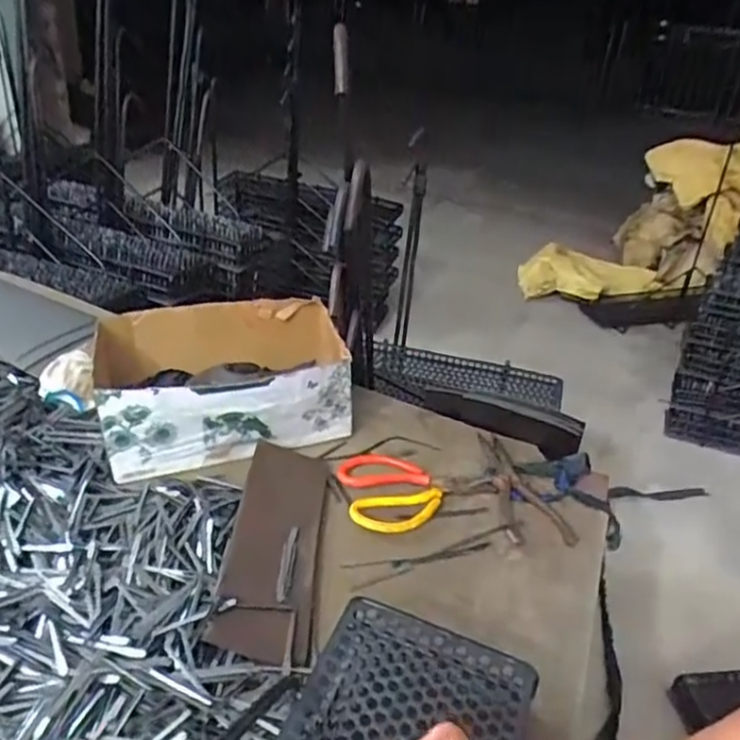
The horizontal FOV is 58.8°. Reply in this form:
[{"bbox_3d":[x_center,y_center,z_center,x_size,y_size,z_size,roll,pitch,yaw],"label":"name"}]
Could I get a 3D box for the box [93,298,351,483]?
[{"bbox_3d":[-0.173,0.011,0.812,0.298,0.113,0.203,-5,33,-19],"label":"box"}]

